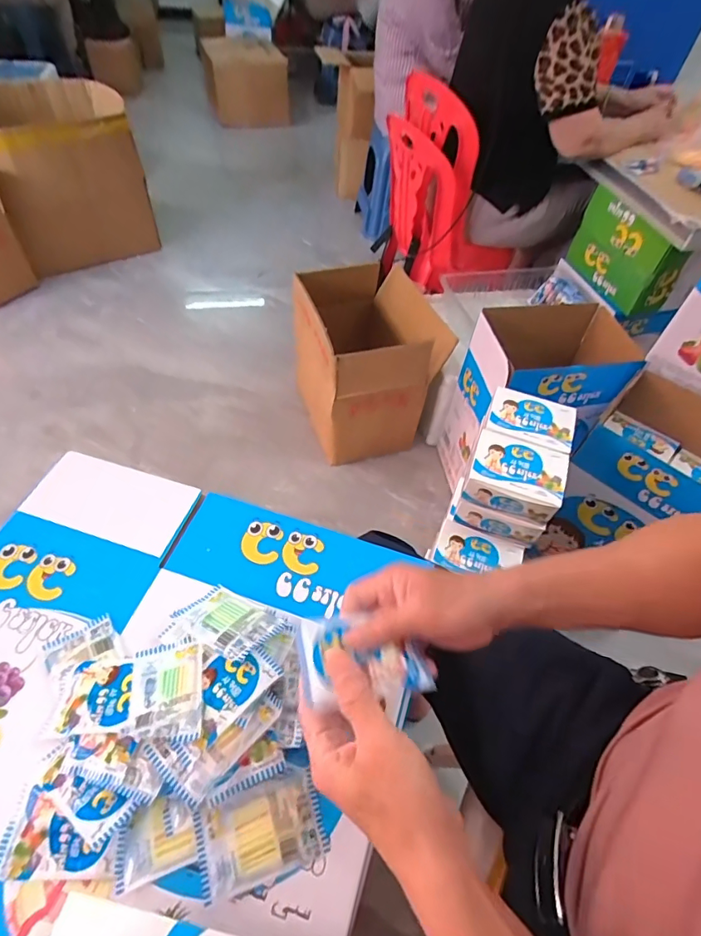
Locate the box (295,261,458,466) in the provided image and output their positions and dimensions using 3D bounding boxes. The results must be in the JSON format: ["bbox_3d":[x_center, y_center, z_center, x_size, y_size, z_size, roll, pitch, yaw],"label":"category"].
[{"bbox_3d":[0.028,-0.325,1.335,0.342,0.389,0.420,-13,54,-15],"label":"box"}]

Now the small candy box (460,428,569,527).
[{"bbox_3d":[0.264,0.013,0.776,0.145,0.071,0.109,18,53,8],"label":"small candy box"}]

